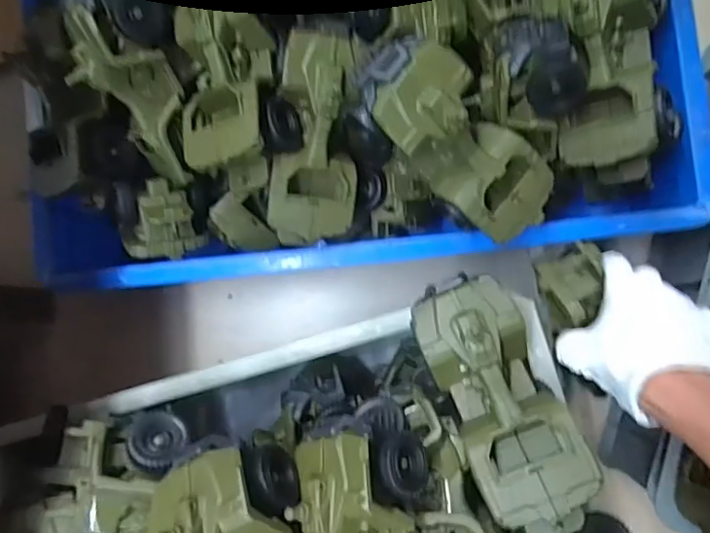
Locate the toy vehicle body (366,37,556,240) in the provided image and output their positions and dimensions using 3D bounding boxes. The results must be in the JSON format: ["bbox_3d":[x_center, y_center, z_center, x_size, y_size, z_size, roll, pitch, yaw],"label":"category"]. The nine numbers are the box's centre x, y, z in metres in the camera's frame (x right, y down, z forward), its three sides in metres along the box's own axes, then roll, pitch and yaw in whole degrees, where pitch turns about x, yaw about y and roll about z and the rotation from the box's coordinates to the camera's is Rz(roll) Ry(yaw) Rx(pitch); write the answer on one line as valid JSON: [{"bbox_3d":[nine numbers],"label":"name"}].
[{"bbox_3d":[0.083,-0.099,0.455,0.186,0.064,0.079,40,89,-28],"label":"toy vehicle body"}]

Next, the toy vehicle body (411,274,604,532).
[{"bbox_3d":[0.108,0.099,0.420,0.077,0.057,0.194,-23,68,1],"label":"toy vehicle body"}]

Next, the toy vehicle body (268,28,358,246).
[{"bbox_3d":[-0.035,-0.107,0.500,0.075,0.051,0.186,5,106,3],"label":"toy vehicle body"}]

